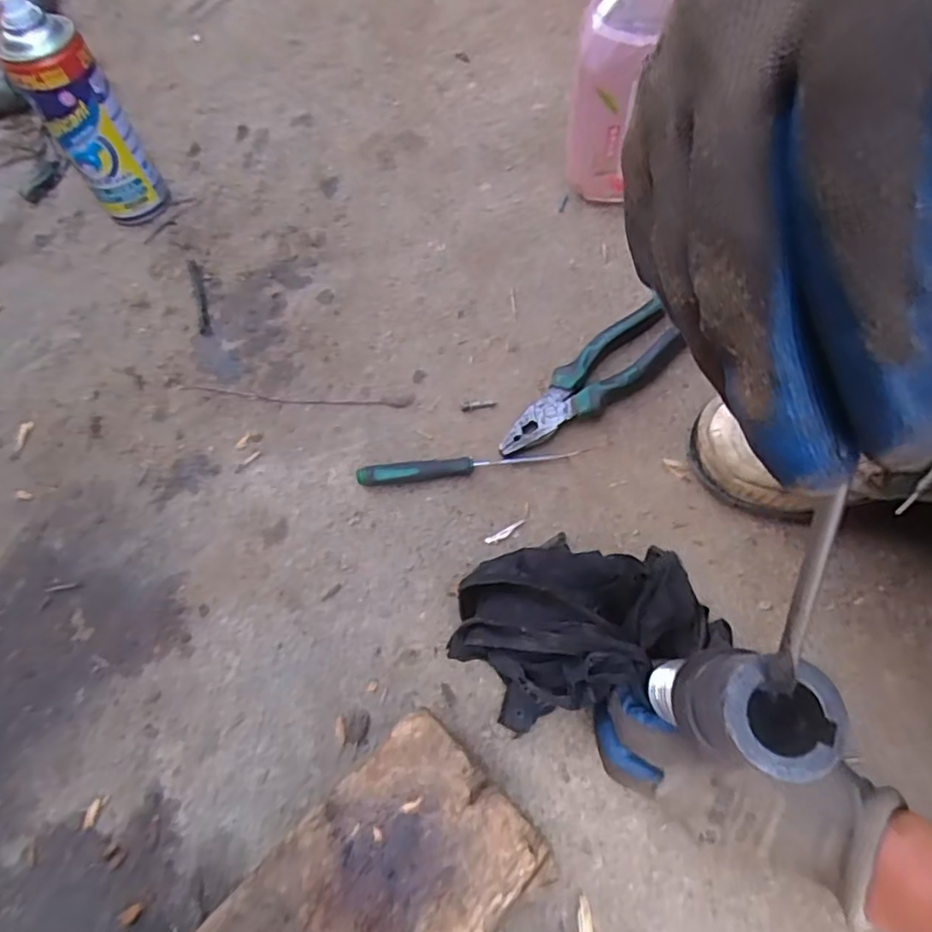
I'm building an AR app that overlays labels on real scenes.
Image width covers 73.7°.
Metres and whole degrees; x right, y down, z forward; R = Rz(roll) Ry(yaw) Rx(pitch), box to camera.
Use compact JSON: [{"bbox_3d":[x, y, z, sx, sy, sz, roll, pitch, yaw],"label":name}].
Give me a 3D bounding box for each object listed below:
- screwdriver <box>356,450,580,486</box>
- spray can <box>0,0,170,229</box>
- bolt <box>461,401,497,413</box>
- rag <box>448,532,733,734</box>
[{"bbox_3d":[0.000,-0.005,0.486,0.168,0.017,0.019,-9,64,-3],"label":"screwdriver"},{"bbox_3d":[-0.347,-0.315,0.573,0.066,0.183,0.067,0,64,1],"label":"spray can"},{"bbox_3d":[0.010,-0.051,0.514,0.029,0.006,0.008,-10,64,-4],"label":"bolt"},{"bbox_3d":[0.068,0.091,0.394,0.149,0.055,0.106,-20,65,-9],"label":"rag"}]

